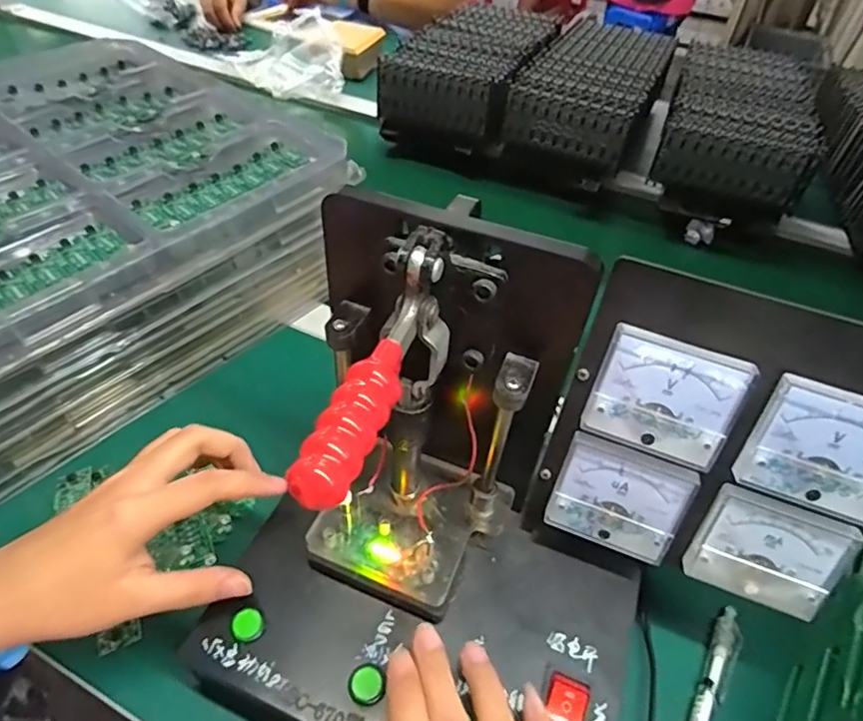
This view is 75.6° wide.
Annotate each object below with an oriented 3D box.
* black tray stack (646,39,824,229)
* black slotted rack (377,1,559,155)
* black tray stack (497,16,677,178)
[{"bbox_3d":[0.424,-0.338,0.785,0.171,0.088,0.380,19,48,13],"label":"black tray stack"},{"bbox_3d":[0.070,-0.447,0.850,0.174,0.081,0.331,20,48,14],"label":"black slotted rack"},{"bbox_3d":[0.238,-0.400,0.816,0.165,0.076,0.341,21,48,15],"label":"black tray stack"}]

